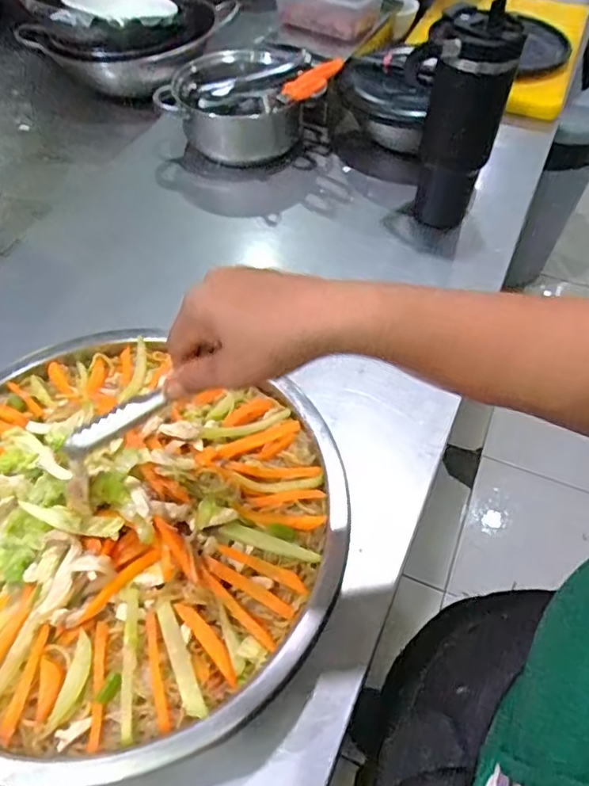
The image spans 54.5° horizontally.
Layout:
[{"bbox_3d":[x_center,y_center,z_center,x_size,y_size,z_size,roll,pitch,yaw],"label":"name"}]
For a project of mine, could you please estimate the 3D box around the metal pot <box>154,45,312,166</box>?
[{"bbox_3d":[-0.087,-0.445,0.868,0.204,0.092,0.200,0,54,0],"label":"metal pot"}]

